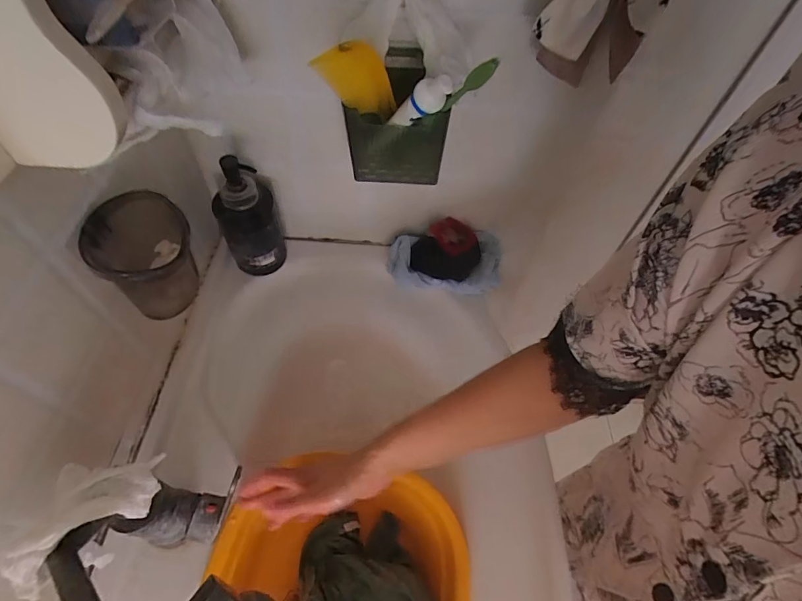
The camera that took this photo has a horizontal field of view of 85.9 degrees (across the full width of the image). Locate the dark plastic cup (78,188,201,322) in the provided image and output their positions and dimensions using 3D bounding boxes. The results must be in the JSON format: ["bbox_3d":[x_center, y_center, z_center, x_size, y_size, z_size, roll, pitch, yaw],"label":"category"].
[{"bbox_3d":[-0.246,-0.040,0.426,0.079,0.095,0.096,-16,61,-12],"label":"dark plastic cup"}]

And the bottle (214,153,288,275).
[{"bbox_3d":[-0.212,-0.111,0.606,0.079,0.194,0.071,-20,62,-14],"label":"bottle"}]

